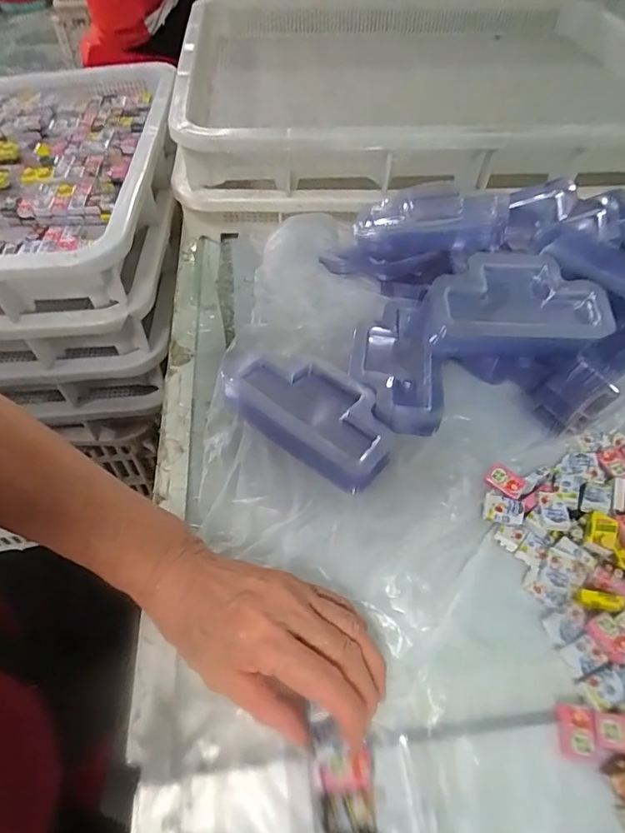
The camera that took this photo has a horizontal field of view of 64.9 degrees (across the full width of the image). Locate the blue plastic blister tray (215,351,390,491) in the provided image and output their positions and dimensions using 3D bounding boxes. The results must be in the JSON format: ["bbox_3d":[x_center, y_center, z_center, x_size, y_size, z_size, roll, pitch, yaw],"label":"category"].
[{"bbox_3d":[0.000,-0.007,0.386,0.145,0.032,0.083,36,60,23],"label":"blue plastic blister tray"}]

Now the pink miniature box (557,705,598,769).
[{"bbox_3d":[0.146,0.174,0.269,0.018,0.006,0.027,8,53,5],"label":"pink miniature box"}]

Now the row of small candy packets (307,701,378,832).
[{"bbox_3d":[0.018,0.200,0.246,0.032,0.013,0.085,-8,52,-5],"label":"row of small candy packets"}]

